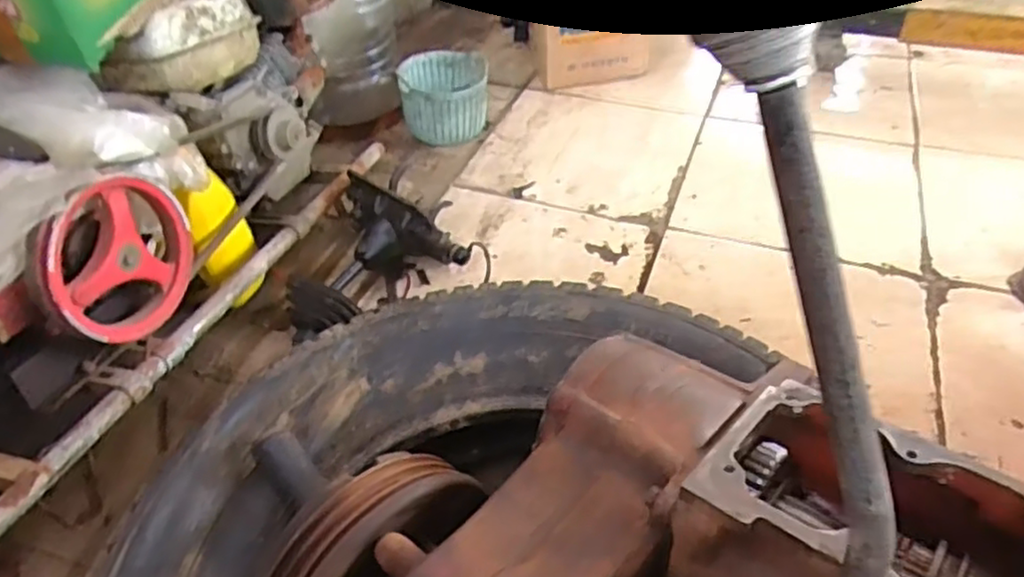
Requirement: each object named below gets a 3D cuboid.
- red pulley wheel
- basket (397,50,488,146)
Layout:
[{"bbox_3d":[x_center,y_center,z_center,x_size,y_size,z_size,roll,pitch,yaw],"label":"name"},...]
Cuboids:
[{"bbox_3d":[-0.443,-0.034,0.774,0.043,0.174,0.195,8,44,11],"label":"red pulley wheel"},{"bbox_3d":[-0.134,-0.385,1.388,0.174,0.132,0.168,-5,43,-3],"label":"basket"}]

